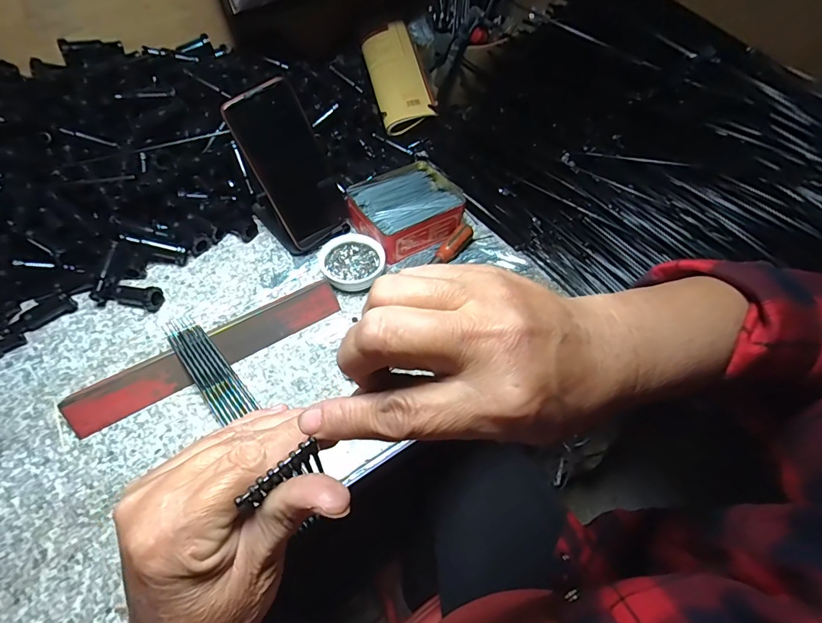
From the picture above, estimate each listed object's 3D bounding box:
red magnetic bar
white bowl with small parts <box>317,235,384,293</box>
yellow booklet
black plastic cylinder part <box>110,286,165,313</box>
[{"bbox_3d":[-0.190,0.034,0.423,0.254,0.014,0.034,-28,60,-21],"label":"red magnetic bar"},{"bbox_3d":[-0.068,-0.058,0.503,0.069,0.020,0.068,1,54,-1],"label":"white bowl with small parts"},{"bbox_3d":[-0.018,-0.358,0.662,0.085,0.031,0.189,-10,72,-9],"label":"yellow booklet"},{"bbox_3d":[-0.291,-0.017,0.465,0.053,0.022,0.019,13,55,7],"label":"black plastic cylinder part"}]

